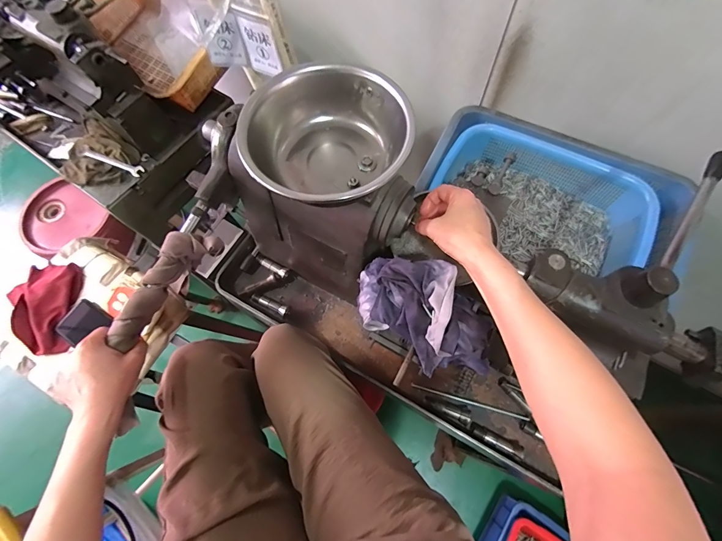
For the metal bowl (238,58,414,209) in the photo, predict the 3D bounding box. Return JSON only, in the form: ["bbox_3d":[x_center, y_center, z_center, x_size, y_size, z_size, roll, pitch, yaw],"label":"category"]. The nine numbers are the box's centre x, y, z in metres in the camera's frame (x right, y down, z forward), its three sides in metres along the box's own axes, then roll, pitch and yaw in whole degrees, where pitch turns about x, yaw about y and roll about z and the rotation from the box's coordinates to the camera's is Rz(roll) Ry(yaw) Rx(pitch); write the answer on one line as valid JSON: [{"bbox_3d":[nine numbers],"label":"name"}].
[{"bbox_3d":[-0.036,-0.136,0.385,0.175,0.072,0.168,-1,68,2],"label":"metal bowl"}]

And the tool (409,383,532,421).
[{"bbox_3d":[0.176,0.214,0.569,0.186,0.010,0.010,14,70,8],"label":"tool"}]

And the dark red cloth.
[{"bbox_3d":[-0.595,0.068,0.643,0.115,0.035,0.176,-13,68,-2],"label":"dark red cloth"}]

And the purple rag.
[{"bbox_3d":[0.071,0.045,0.395,0.173,0.068,0.095,35,74,15],"label":"purple rag"}]

